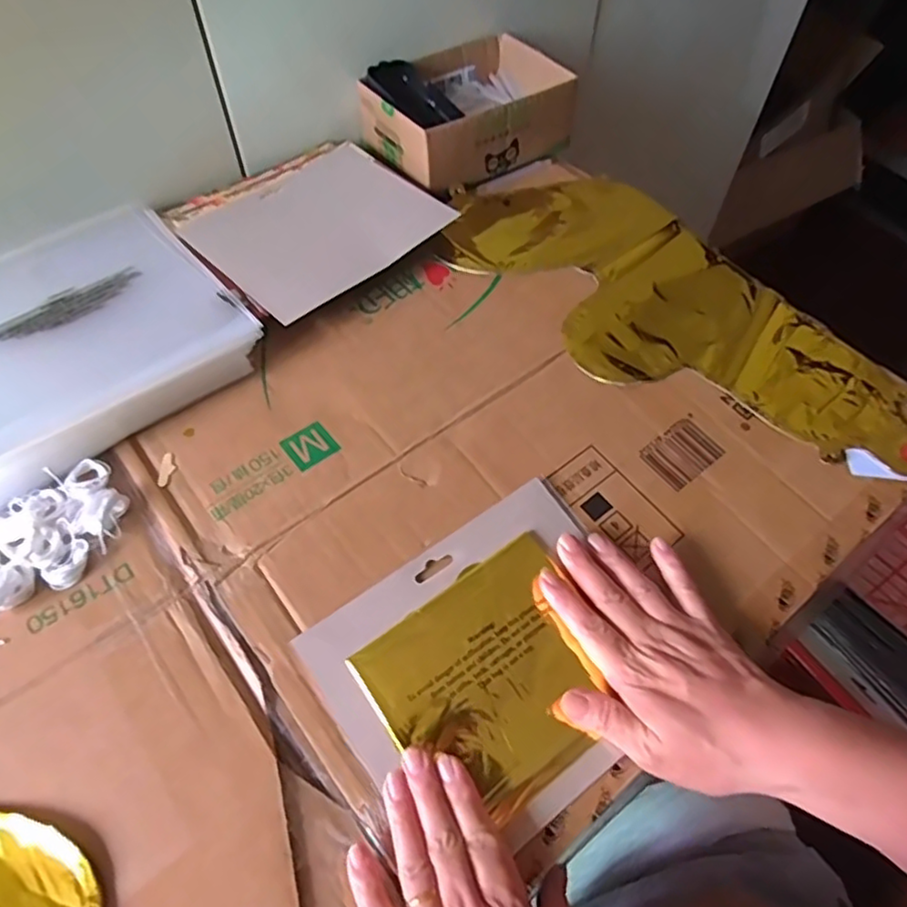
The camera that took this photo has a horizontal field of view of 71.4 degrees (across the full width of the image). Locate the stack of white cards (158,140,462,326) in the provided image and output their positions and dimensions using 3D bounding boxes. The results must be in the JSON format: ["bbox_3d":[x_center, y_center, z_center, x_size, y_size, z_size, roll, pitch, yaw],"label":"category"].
[{"bbox_3d":[-0.124,-0.205,0.562,0.199,0.032,0.196,-36,65,-22],"label":"stack of white cards"}]

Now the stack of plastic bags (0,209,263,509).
[{"bbox_3d":[-0.293,-0.093,0.484,0.221,0.031,0.228,-36,65,-22],"label":"stack of plastic bags"}]

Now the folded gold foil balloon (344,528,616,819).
[{"bbox_3d":[0.027,0.132,0.381,0.140,0.007,0.119,-31,73,-21],"label":"folded gold foil balloon"}]

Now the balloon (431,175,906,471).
[{"bbox_3d":[0.177,-0.126,0.528,0.198,0.014,0.417,-34,64,-22],"label":"balloon"}]

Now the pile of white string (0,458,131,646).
[{"bbox_3d":[-0.263,0.054,0.399,0.107,0.018,0.075,-37,65,-23],"label":"pile of white string"}]

